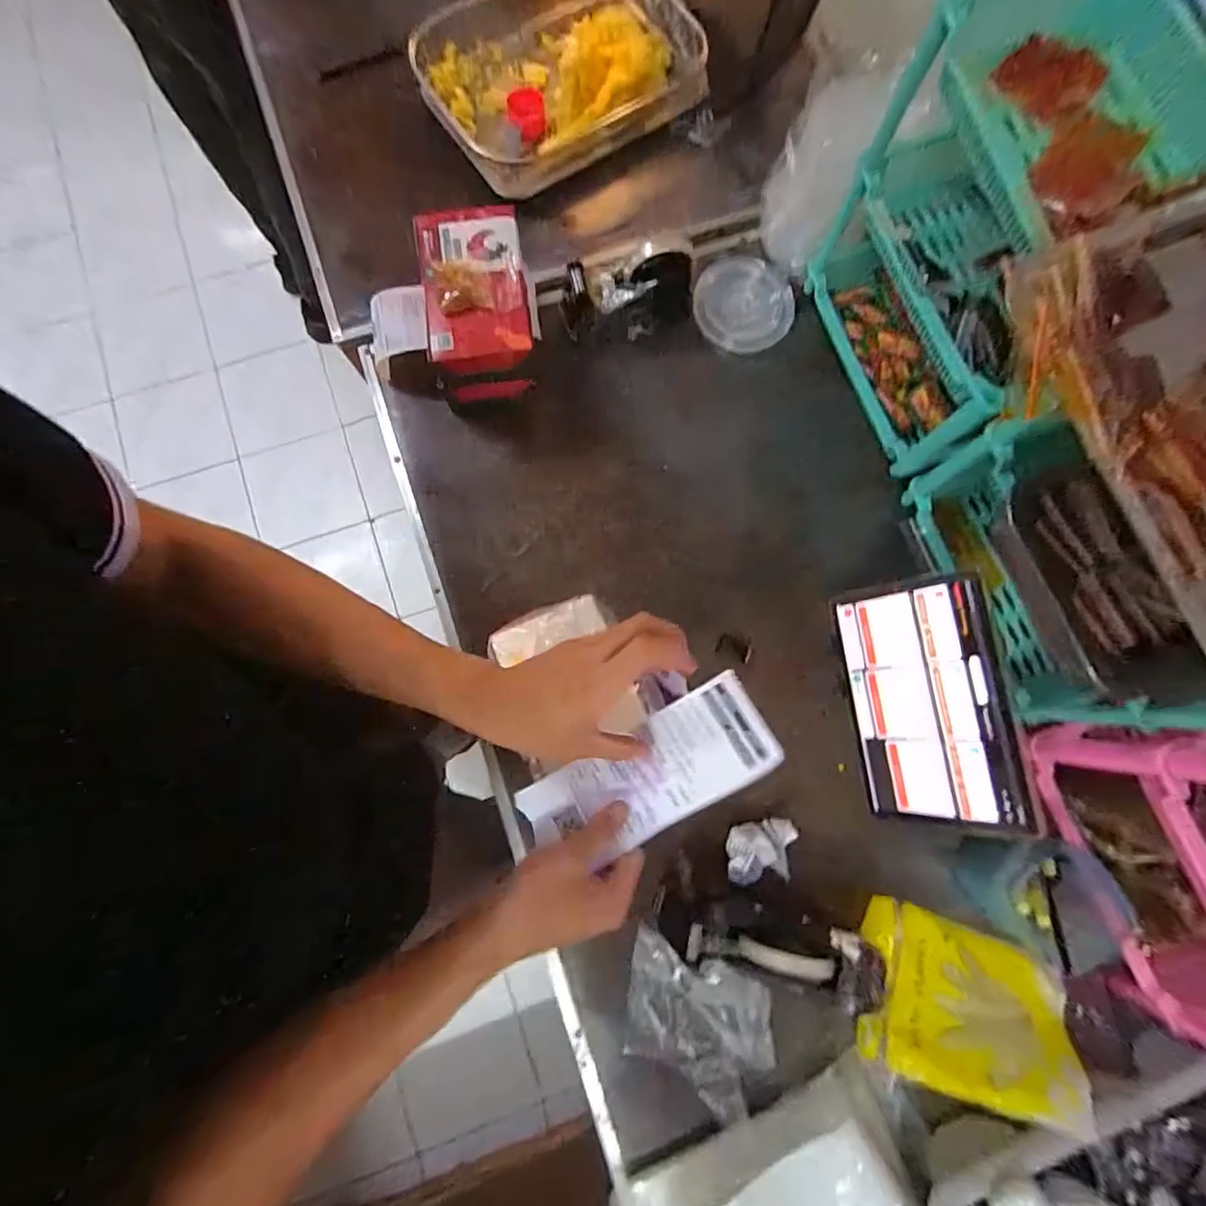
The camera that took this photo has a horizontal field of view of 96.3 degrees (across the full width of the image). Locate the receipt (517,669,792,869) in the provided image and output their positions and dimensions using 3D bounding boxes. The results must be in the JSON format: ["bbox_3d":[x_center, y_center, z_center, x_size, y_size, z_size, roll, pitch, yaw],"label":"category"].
[{"bbox_3d":[0.036,0.134,0.420,0.192,0.025,0.088,-24,81,0],"label":"receipt"}]

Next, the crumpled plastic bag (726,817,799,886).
[{"bbox_3d":[0.171,0.271,0.591,0.073,0.042,0.060,-9,80,-3],"label":"crumpled plastic bag"}]

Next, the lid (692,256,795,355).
[{"bbox_3d":[0.187,-0.398,0.721,0.126,0.020,0.115,2,103,10],"label":"lid"}]

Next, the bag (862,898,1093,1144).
[{"bbox_3d":[0.361,0.404,0.544,0.204,0.043,0.147,18,60,5],"label":"bag"}]

